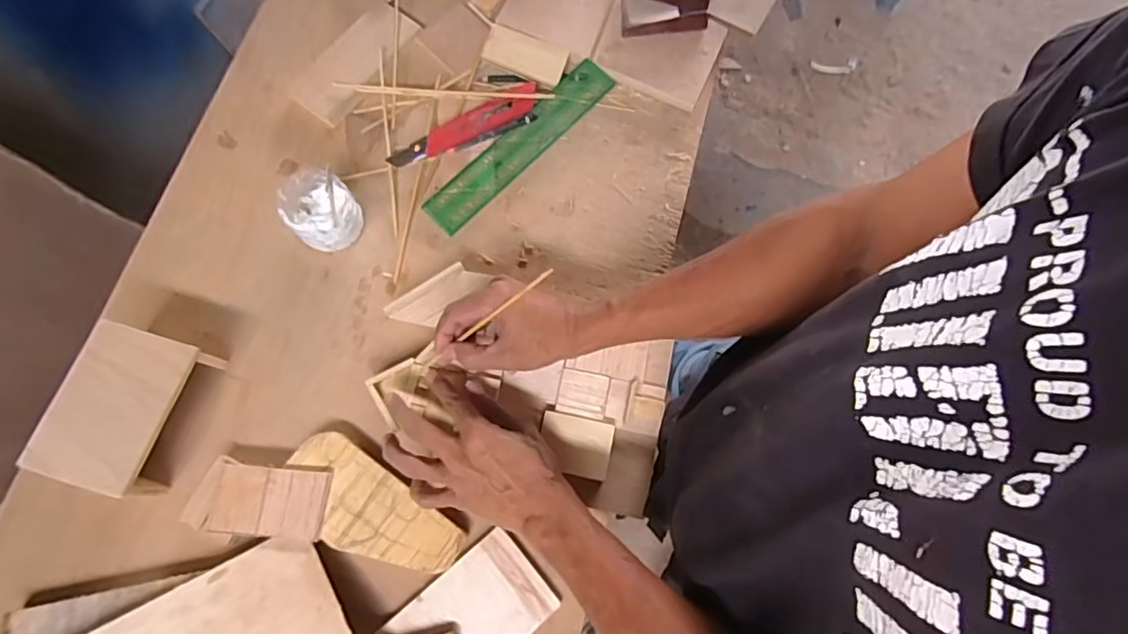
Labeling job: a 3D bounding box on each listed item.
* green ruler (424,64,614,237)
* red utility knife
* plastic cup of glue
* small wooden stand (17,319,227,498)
[{"bbox_3d":[-0.047,-0.191,0.637,0.048,0.010,0.254,42,78,4],"label":"green ruler"},{"bbox_3d":[-0.105,-0.201,0.621,0.167,0.025,0.039,-26,77,-8],"label":"red utility knife"},{"bbox_3d":[-0.243,-0.107,0.579,0.071,0.052,0.065,0,74,-1],"label":"plastic cup of glue"},{"bbox_3d":[-0.378,0.083,0.510,0.093,0.070,0.134,17,75,3],"label":"small wooden stand"}]

